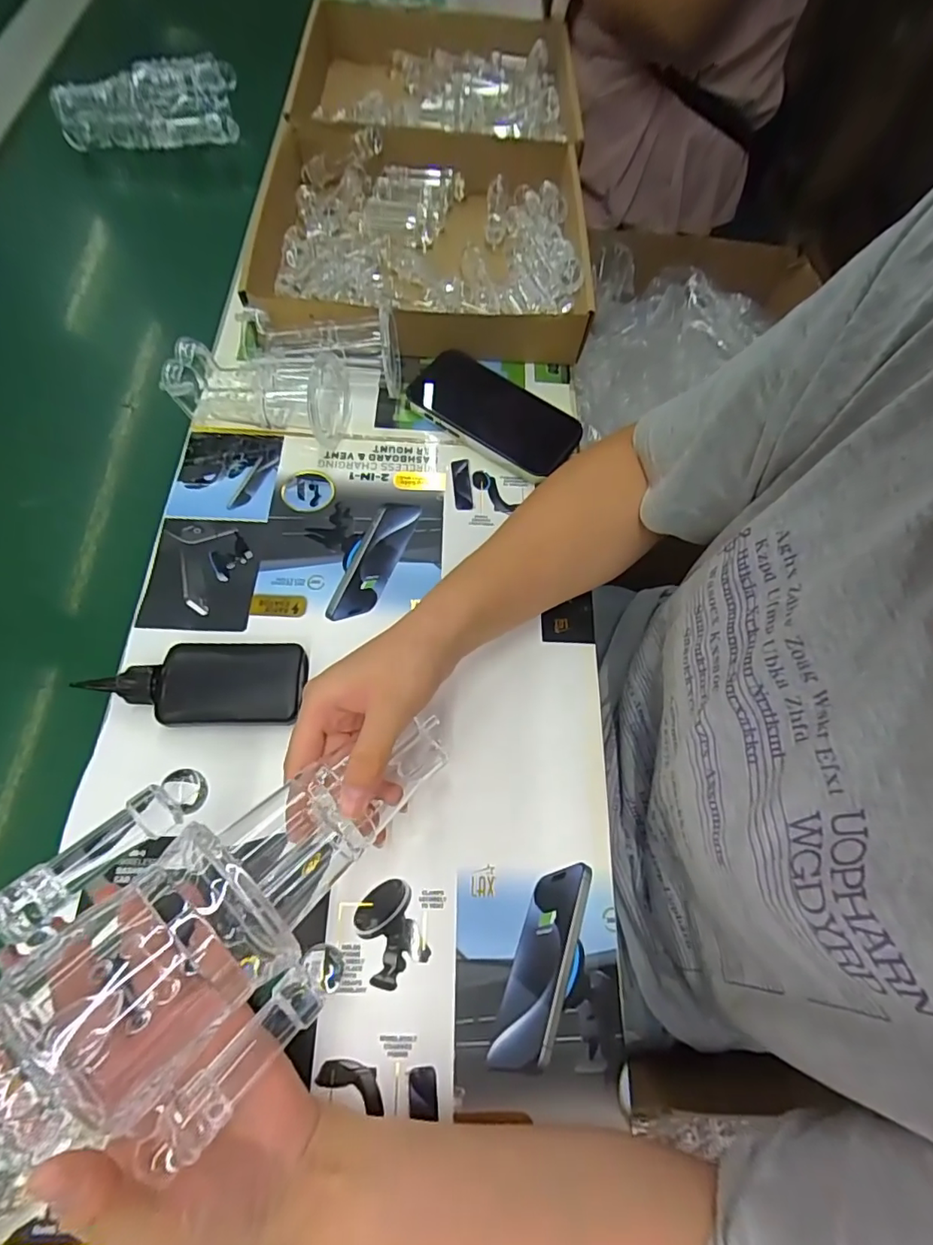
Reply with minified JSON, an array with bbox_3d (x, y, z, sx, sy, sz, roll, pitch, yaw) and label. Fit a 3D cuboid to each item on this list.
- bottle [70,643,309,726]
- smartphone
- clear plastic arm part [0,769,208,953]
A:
[{"bbox_3d":[-0.179,0.042,0.363,0.135,0.021,0.056,-1,66,-3],"label":"bottle"},{"bbox_3d":[0.022,-0.189,0.480,0.158,0.013,0.083,34,69,12],"label":"smartphone"},{"bbox_3d":[-0.159,0.100,0.233,0.022,0.014,0.094,40,50,14],"label":"clear plastic arm part"}]

